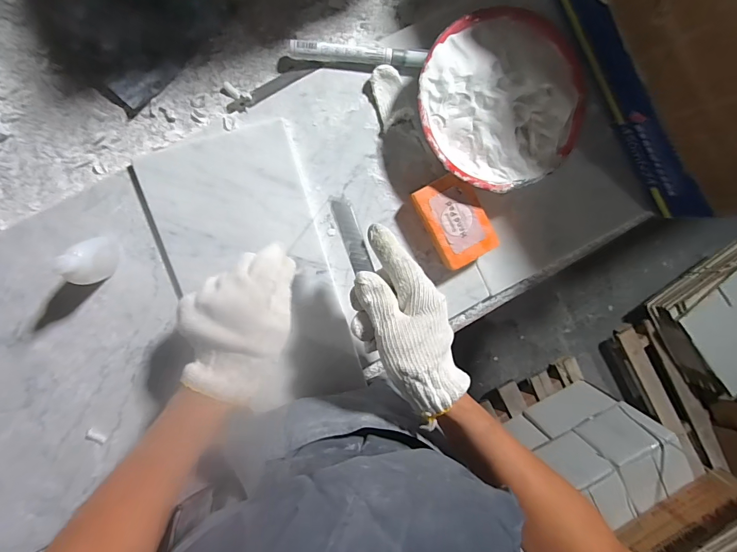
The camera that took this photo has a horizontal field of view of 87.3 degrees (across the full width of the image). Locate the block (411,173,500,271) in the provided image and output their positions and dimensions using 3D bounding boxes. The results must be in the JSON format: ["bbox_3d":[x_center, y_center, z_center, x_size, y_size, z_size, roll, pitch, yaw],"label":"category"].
[{"bbox_3d":[0.091,-0.059,0.419,0.060,0.036,0.092,-29,100,-1],"label":"block"}]

